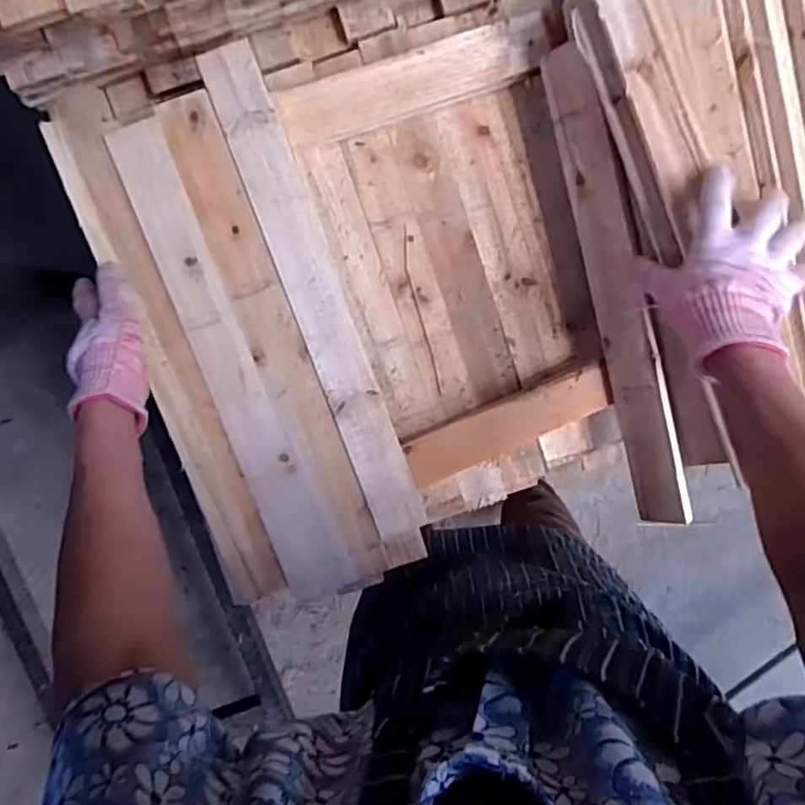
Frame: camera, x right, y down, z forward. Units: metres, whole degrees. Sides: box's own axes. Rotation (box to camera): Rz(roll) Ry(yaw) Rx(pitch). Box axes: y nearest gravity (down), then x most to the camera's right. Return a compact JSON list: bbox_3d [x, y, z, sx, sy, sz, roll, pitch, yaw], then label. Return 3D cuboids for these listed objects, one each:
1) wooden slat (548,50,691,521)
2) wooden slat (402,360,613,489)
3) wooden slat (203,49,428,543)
[{"bbox_3d":[0.218,-0.110,0.637,0.021,0.060,0.485,-22,100,-41],"label":"wooden slat"},{"bbox_3d":[0.116,0.026,0.686,0.235,0.044,0.059,-22,97,1],"label":"wooden slat"},{"bbox_3d":[-0.083,-0.096,0.616,0.052,0.020,0.496,-20,97,1],"label":"wooden slat"}]

